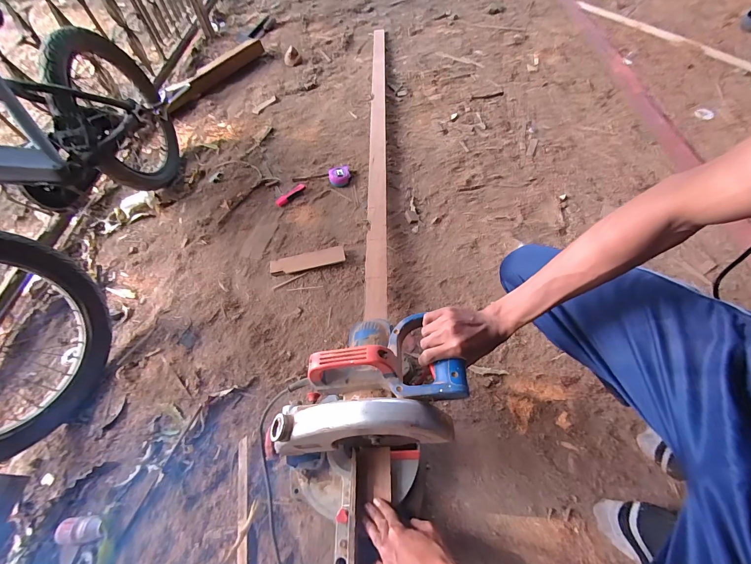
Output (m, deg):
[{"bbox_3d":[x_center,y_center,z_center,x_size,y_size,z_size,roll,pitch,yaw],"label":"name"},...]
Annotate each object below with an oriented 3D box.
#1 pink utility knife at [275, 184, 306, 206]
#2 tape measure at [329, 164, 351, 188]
[{"bbox_3d":[-0.268,-0.277,1.080,0.110,0.013,0.036,-40,62,-21],"label":"pink utility knife"},{"bbox_3d":[-0.115,-0.345,1.093,0.074,0.038,0.067,-21,56,-9],"label":"tape measure"}]

